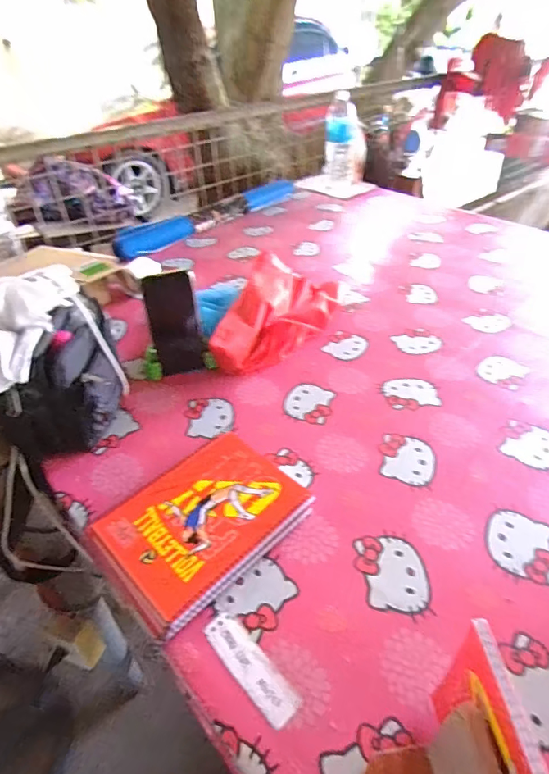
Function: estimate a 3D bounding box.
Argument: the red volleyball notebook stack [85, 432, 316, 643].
[{"bbox_3d":[-0.080,0.150,0.518,0.213,0.027,0.154,-33,49,-32],"label":"red volleyball notebook stack"}]

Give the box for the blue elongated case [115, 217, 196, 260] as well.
[{"bbox_3d":[-0.283,-0.363,1.115,0.205,0.066,0.044,-25,45,-26],"label":"blue elongated case"}]

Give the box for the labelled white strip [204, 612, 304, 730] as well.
[{"bbox_3d":[-0.022,0.253,0.416,0.034,0.004,0.106,-31,48,-31],"label":"labelled white strip"}]

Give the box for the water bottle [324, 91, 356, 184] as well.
[{"bbox_3d":[0.198,-0.728,1.381,0.087,0.245,0.069,4,40,6],"label":"water bottle"}]

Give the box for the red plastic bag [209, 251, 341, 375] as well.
[{"bbox_3d":[0.020,-0.133,0.816,0.168,0.074,0.316,7,41,10],"label":"red plastic bag"}]

